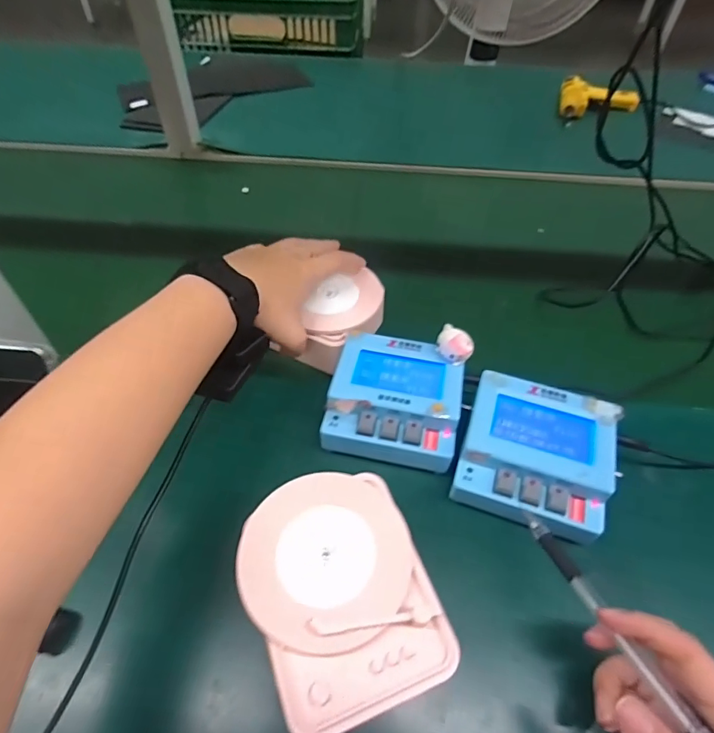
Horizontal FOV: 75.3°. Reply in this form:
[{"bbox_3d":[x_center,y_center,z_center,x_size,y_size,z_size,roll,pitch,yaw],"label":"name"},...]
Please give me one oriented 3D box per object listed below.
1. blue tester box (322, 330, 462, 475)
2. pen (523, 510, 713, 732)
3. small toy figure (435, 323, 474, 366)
[{"bbox_3d":[0.030,0.027,0.375,0.102,0.040,0.102,10,51,8],"label":"blue tester box"},{"bbox_3d":[0.137,0.139,0.242,0.011,0.006,0.150,-16,38,-13],"label":"pen"},{"bbox_3d":[0.079,-0.016,0.374,0.028,0.028,0.024,14,52,11],"label":"small toy figure"}]

